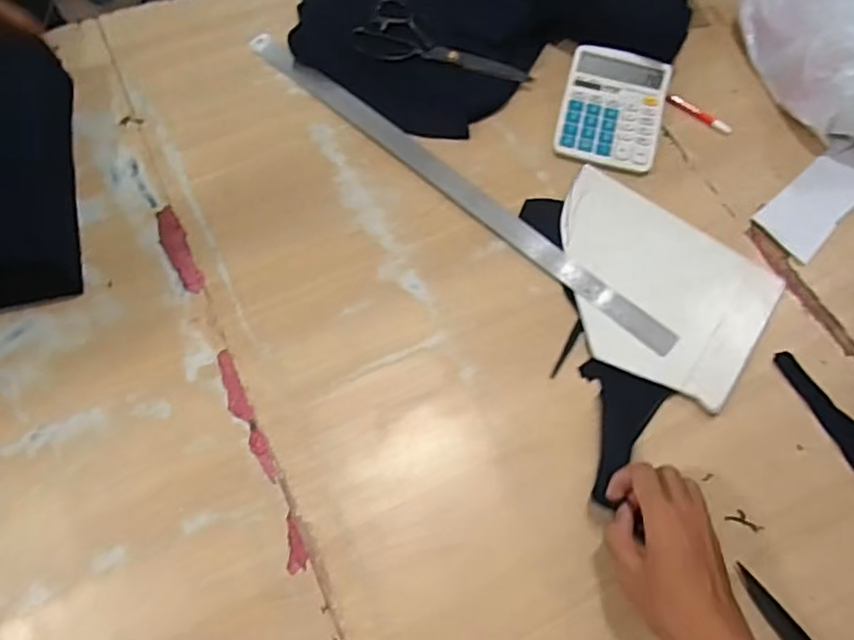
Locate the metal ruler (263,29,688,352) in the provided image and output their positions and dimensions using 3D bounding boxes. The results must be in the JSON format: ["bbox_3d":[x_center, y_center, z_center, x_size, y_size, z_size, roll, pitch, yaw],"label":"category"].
[{"bbox_3d":[0.019,-0.165,0.725,0.620,0.006,0.028,40,70,15],"label":"metal ruler"}]

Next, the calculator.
[{"bbox_3d":[0.224,-0.252,0.751,0.118,0.042,0.142,13,66,4],"label":"calculator"}]

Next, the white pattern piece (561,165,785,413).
[{"bbox_3d":[0.234,-0.039,0.675,0.245,0.008,0.195,34,71,13],"label":"white pattern piece"}]

